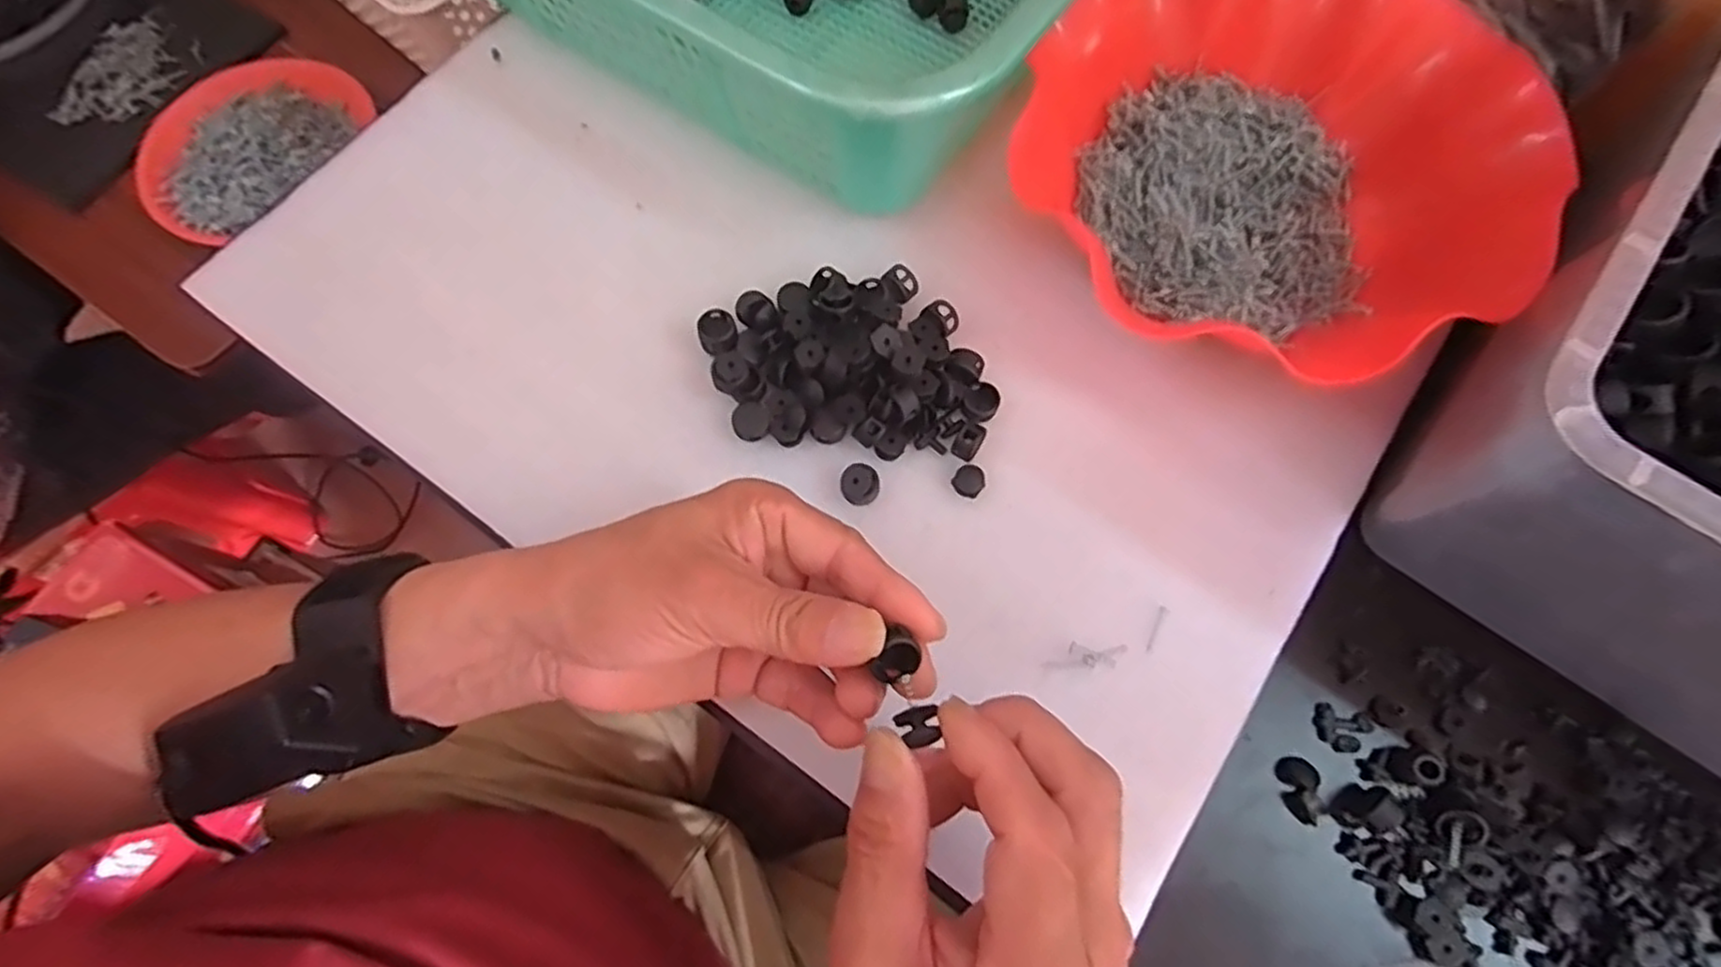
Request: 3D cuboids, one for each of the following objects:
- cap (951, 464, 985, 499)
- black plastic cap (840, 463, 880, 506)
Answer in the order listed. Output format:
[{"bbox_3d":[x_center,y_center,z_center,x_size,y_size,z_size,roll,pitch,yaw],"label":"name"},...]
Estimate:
[{"bbox_3d":[0.049,-0.001,0.333,0.013,0.009,0.012,0,72,1],"label":"cap"},{"bbox_3d":[0.000,0.002,0.328,0.017,0.014,0.017,0,72,1],"label":"black plastic cap"}]

